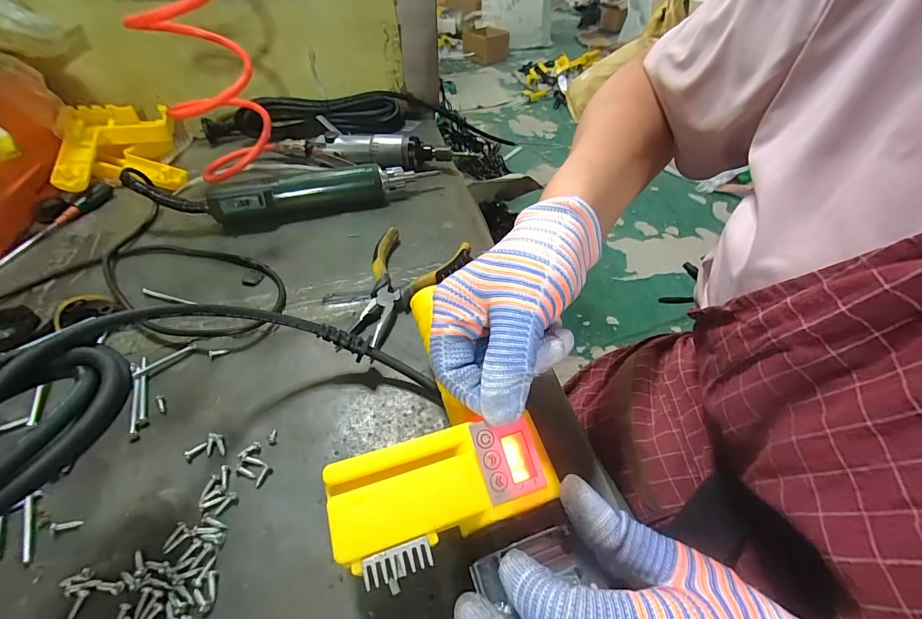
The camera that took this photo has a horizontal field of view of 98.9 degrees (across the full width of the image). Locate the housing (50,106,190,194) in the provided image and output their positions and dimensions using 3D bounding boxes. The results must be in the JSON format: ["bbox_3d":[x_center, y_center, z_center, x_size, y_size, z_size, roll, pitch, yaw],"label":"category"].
[{"bbox_3d":[-0.425,-0.200,0.493,0.124,0.054,0.162,-21,50,-19],"label":"housing"}]

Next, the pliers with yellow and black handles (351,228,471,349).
[{"bbox_3d":[-0.062,-0.032,0.365,0.088,0.017,0.133,29,53,24],"label":"pliers with yellow and black handles"}]

